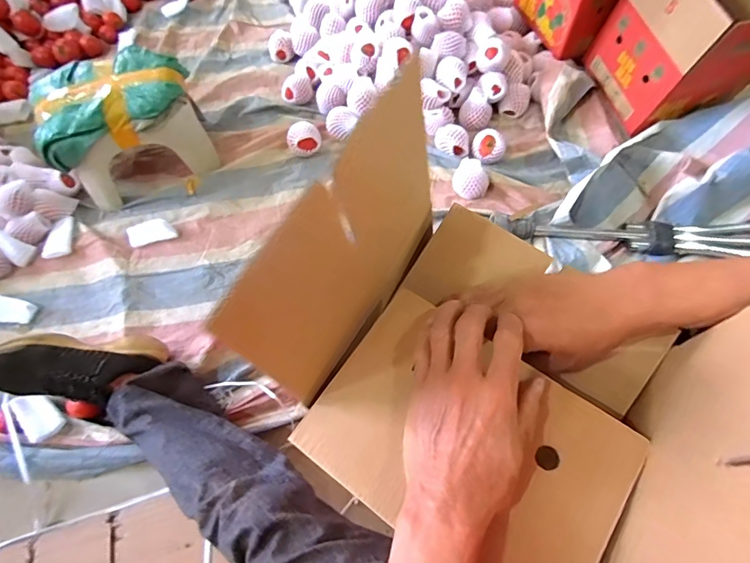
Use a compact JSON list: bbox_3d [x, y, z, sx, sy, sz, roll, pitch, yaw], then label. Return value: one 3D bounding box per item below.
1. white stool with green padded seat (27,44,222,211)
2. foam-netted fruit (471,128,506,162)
[{"bbox_3d":[-0.547,-0.342,0.959,0.315,0.199,0.207,-26,65,-11],"label":"white stool with green padded seat"},{"bbox_3d":[0.268,-0.314,1.029,0.078,0.059,0.070,13,64,9],"label":"foam-netted fruit"}]

